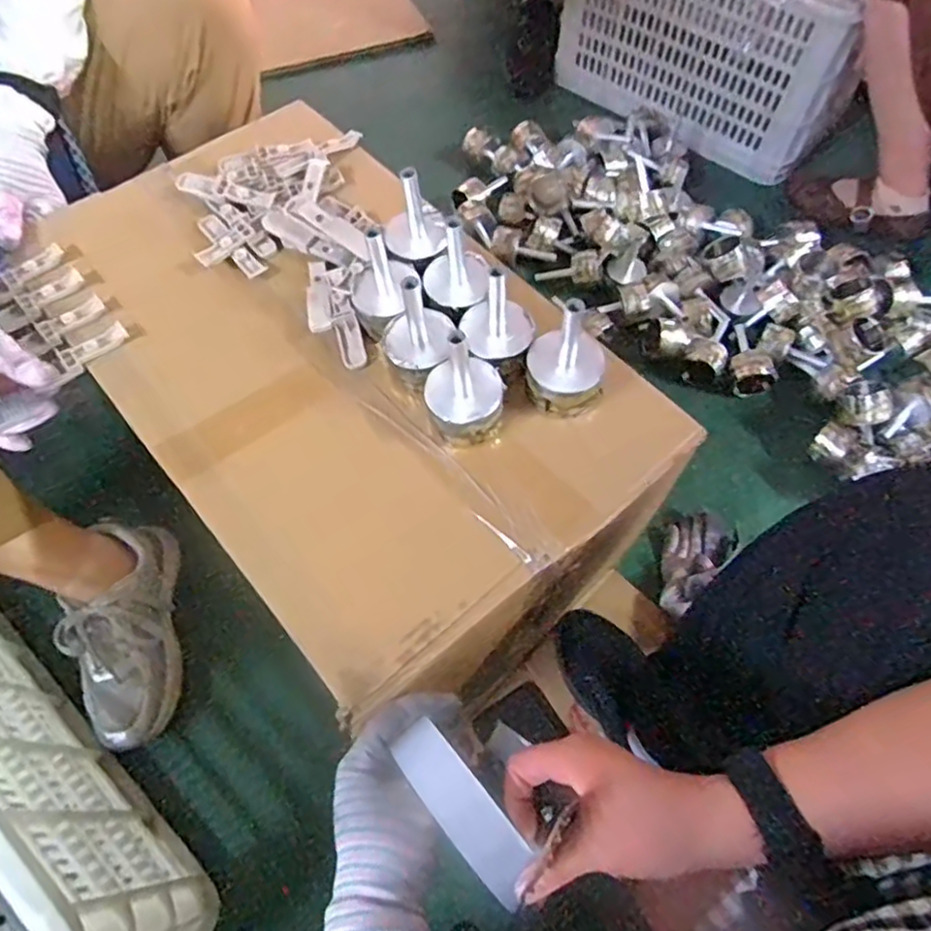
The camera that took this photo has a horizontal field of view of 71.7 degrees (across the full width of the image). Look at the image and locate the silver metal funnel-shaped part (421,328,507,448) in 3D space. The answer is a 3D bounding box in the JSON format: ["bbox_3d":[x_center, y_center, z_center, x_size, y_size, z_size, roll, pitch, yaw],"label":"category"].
[{"bbox_3d":[0.000,-0.063,0.497,0.061,0.101,0.058,0,62,0],"label":"silver metal funnel-shaped part"}]

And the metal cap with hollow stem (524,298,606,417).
[{"bbox_3d":[0.081,-0.086,0.505,0.063,0.100,0.051,9,62,5],"label":"metal cap with hollow stem"}]

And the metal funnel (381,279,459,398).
[{"bbox_3d":[-0.036,-0.111,0.516,0.057,0.092,0.060,0,62,0],"label":"metal funnel"}]

